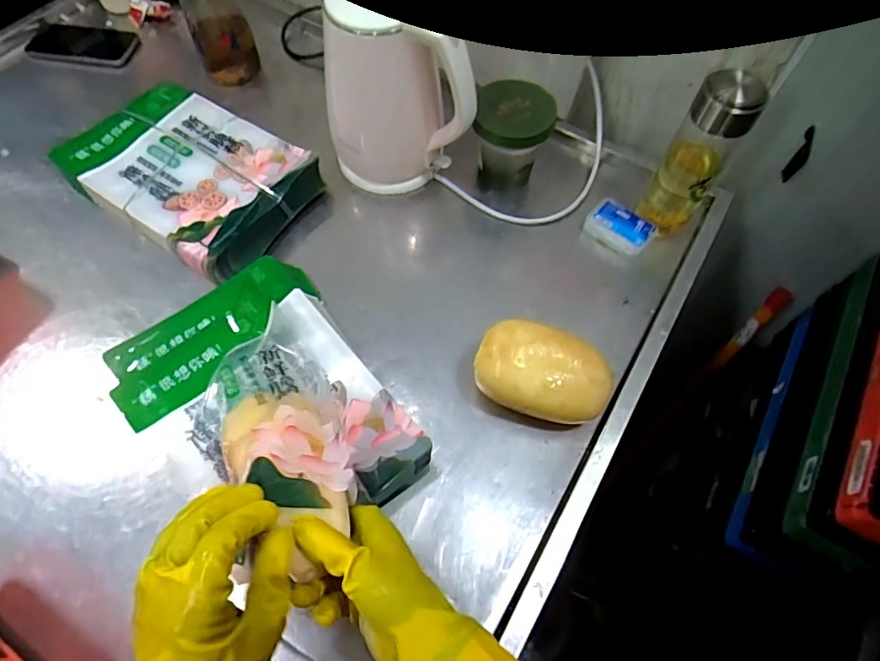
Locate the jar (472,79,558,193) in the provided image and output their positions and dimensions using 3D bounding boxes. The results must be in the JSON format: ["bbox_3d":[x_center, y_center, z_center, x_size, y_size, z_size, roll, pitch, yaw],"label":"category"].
[{"bbox_3d":[0.090,-0.235,0.674,0.088,0.130,0.085,1,61,-1],"label":"jar"}]

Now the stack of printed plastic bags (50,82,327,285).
[{"bbox_3d":[-0.325,-0.206,0.688,0.300,0.047,0.206,32,65,15],"label":"stack of printed plastic bags"}]

